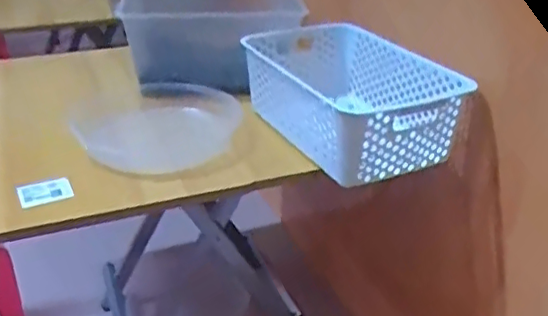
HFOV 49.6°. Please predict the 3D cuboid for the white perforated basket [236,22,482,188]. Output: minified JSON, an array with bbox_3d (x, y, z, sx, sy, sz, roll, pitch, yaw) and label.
[{"bbox_3d":[0.097,-0.091,0.840,0.207,0.108,0.309,-15,31,-27],"label":"white perforated basket"}]

